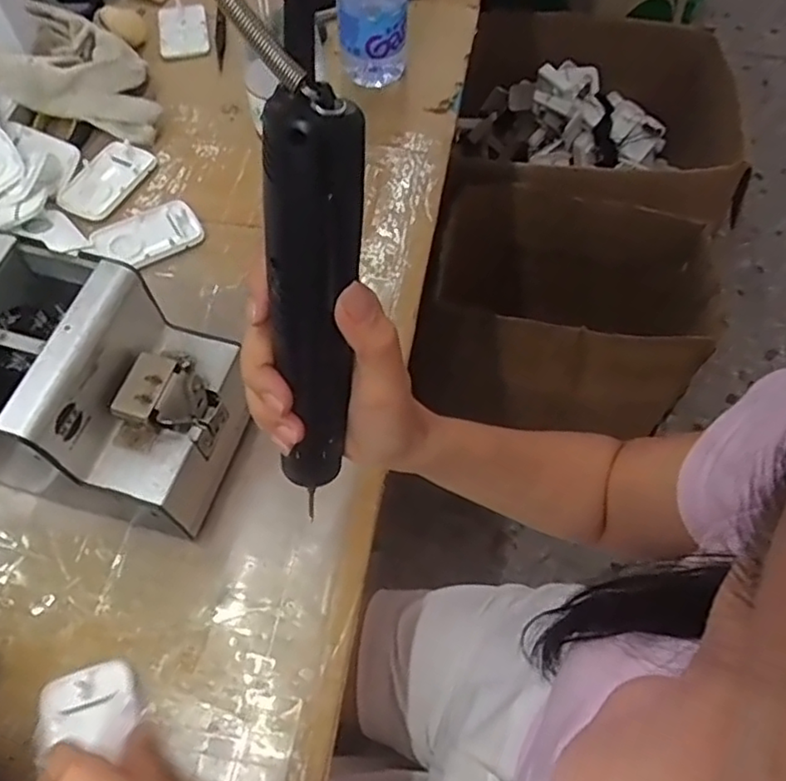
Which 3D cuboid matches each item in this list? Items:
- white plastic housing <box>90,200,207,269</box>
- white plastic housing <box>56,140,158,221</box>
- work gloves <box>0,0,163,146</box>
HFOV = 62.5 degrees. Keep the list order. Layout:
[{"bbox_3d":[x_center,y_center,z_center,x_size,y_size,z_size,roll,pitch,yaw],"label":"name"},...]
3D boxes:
[{"bbox_3d":[-0.225,-0.143,0.592,0.092,0.009,0.056,-27,65,-14],"label":"white plastic housing"},{"bbox_3d":[-0.277,-0.204,0.626,0.055,0.009,0.094,24,64,12],"label":"white plastic housing"},{"bbox_3d":[-0.315,-0.340,0.658,0.175,0.069,0.148,12,62,6],"label":"work gloves"}]

